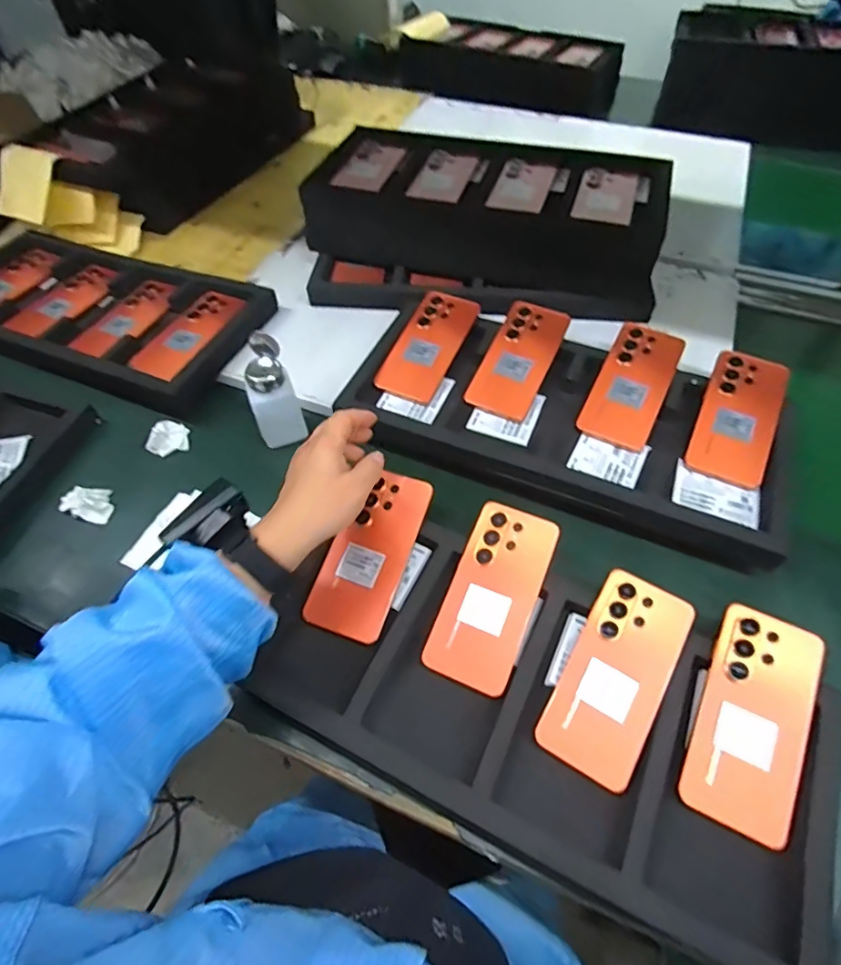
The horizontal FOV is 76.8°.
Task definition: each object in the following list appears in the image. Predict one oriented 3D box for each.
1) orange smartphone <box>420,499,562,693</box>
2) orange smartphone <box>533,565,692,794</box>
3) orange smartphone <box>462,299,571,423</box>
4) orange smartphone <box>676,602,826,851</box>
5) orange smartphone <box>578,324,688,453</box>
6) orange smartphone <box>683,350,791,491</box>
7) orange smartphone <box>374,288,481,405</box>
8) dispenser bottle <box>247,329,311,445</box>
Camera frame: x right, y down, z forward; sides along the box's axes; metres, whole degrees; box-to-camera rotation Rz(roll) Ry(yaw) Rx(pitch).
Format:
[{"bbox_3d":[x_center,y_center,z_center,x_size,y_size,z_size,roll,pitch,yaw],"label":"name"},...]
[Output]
[{"bbox_3d":[0.069,0.104,0.504,0.080,0.006,0.172,20,69,17],"label":"orange smartphone"},{"bbox_3d":[0.172,0.166,0.462,0.080,0.007,0.172,26,69,20],"label":"orange smartphone"},{"bbox_3d":[0.123,-0.156,0.659,0.078,0.007,0.170,25,70,10],"label":"orange smartphone"},{"bbox_3d":[0.277,0.194,0.438,0.081,0.008,0.174,23,68,17],"label":"orange smartphone"},{"bbox_3d":[0.252,-0.118,0.629,0.078,0.006,0.168,25,71,15],"label":"orange smartphone"},{"bbox_3d":[0.360,-0.076,0.601,0.079,0.005,0.173,23,71,15],"label":"orange smartphone"},{"bbox_3d":[0.012,-0.179,0.681,0.076,0.016,0.167,25,73,17],"label":"orange smartphone"},{"bbox_3d":[-0.171,-0.098,0.608,0.054,0.137,0.045,-20,56,-14],"label":"dispenser bottle"}]

